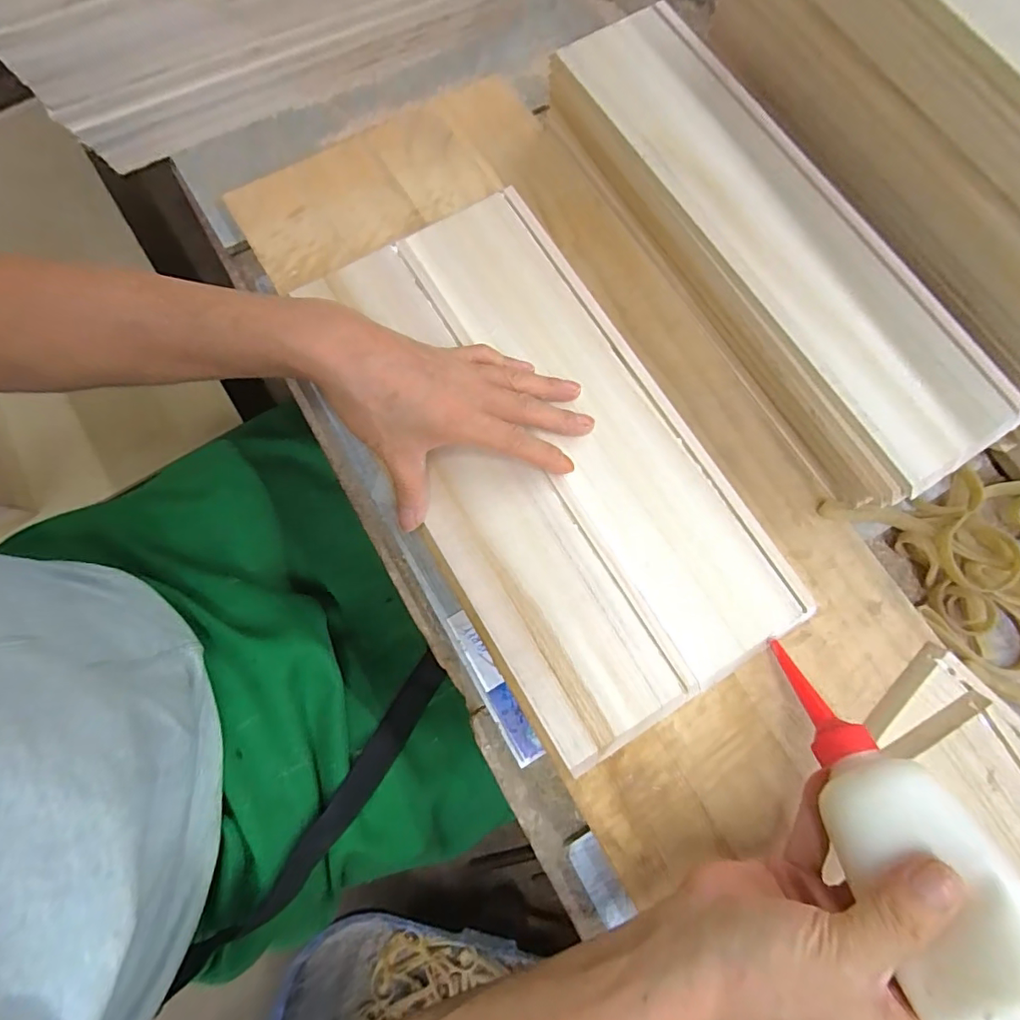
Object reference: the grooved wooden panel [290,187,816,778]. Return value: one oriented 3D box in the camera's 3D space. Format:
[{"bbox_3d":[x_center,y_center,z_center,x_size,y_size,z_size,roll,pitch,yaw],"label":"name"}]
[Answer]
[{"bbox_3d":[0.018,-0.045,0.349,0.187,0.009,0.370,-30,78,-8],"label":"grooved wooden panel"}]

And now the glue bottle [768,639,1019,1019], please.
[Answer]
[{"bbox_3d":[0.179,0.139,0.247,0.056,0.035,0.164,-8,36,-3],"label":"glue bottle"}]

